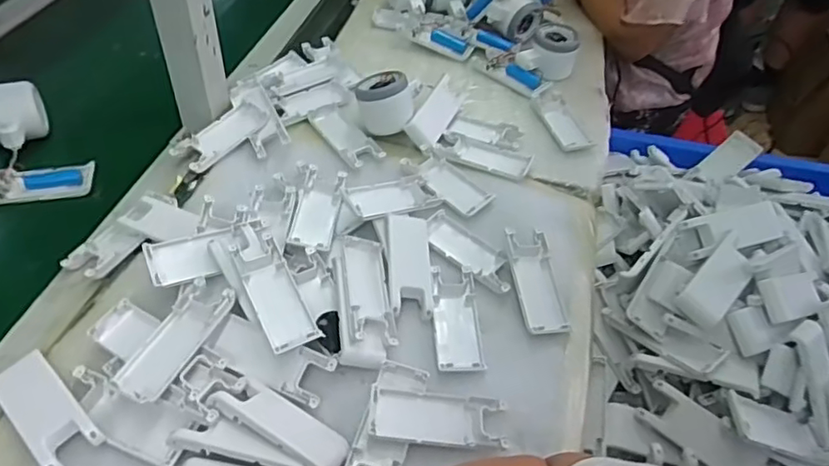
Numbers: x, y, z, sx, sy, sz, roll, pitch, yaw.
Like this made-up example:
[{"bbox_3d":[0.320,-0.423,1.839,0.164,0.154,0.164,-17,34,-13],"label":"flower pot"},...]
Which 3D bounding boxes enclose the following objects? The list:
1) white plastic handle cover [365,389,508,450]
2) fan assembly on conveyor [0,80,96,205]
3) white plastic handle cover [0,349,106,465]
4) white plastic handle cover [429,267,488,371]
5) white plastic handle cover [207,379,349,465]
[{"bbox_3d":[0.018,0.140,0.456,0.101,0.014,0.040,5,48,-2],"label":"white plastic handle cover"},{"bbox_3d":[-0.387,-0.093,0.602,0.101,0.059,0.122,-14,51,-18],"label":"fan assembly on conveyor"},{"bbox_3d":[-0.266,0.126,0.430,0.100,0.013,0.039,37,54,24],"label":"white plastic handle cover"},{"bbox_3d":[0.037,0.074,0.525,0.040,0.012,0.106,1,48,-5],"label":"white plastic handle cover"},{"bbox_3d":[-0.096,0.136,0.439,0.102,0.011,0.038,26,50,16],"label":"white plastic handle cover"}]

